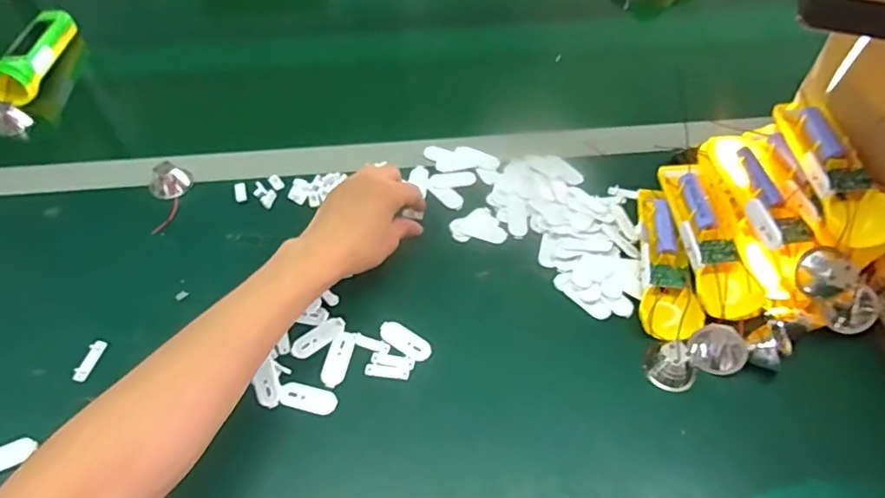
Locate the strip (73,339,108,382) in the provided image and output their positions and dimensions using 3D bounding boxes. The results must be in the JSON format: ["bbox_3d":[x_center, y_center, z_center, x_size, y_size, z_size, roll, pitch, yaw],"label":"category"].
[{"bbox_3d":[-0.304,0.096,0.488,0.012,0.006,0.038,9,52,10],"label":"strip"}]

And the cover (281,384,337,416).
[{"bbox_3d":[-0.110,0.123,0.465,0.045,0.004,0.020,12,54,10],"label":"cover"}]

